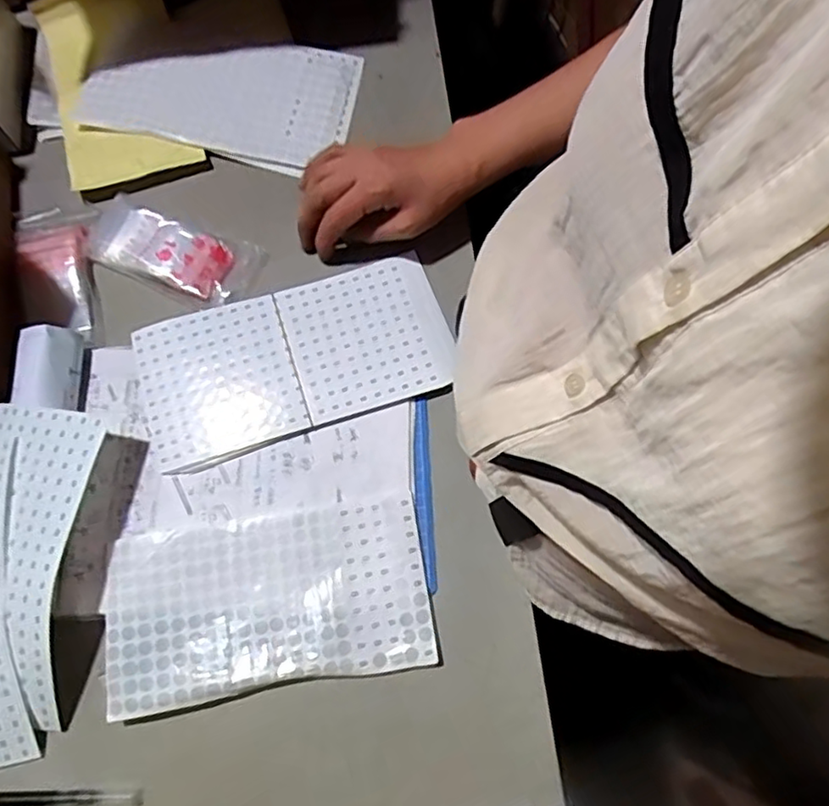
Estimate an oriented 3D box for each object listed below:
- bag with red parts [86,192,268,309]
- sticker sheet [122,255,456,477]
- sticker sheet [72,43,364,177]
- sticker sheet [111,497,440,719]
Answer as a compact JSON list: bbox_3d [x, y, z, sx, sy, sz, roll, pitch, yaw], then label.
[{"bbox_3d":[-0.218,-0.132,0.563,0.157,0.021,0.072,21,73,5],"label":"bag with red parts"},{"bbox_3d":[-0.098,-0.039,0.526,0.251,0.009,0.124,-18,74,-7],"label":"sticker sheet"},{"bbox_3d":[-0.189,-0.305,0.622,0.249,0.025,0.140,10,73,2],"label":"sticker sheet"},{"bbox_3d":[-0.107,0.144,0.467,0.230,0.008,0.122,-9,73,-4],"label":"sticker sheet"}]

